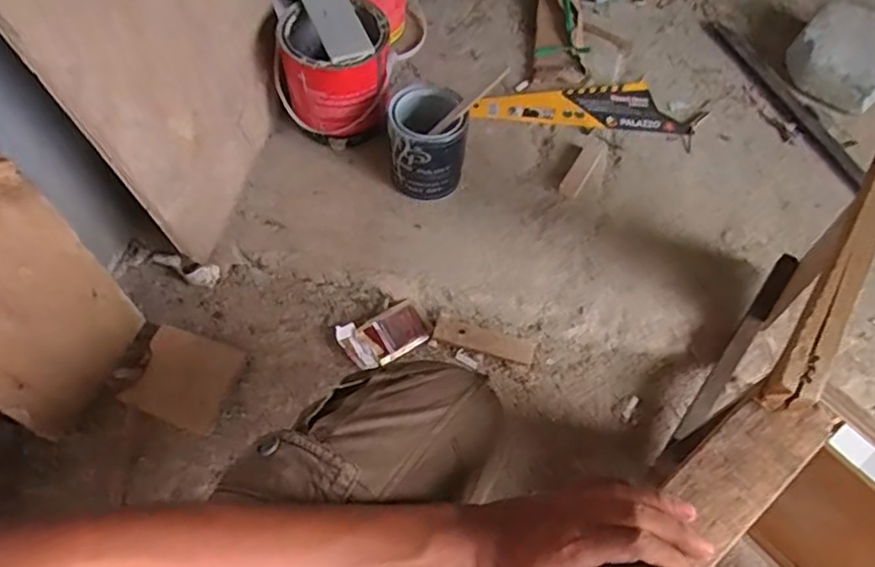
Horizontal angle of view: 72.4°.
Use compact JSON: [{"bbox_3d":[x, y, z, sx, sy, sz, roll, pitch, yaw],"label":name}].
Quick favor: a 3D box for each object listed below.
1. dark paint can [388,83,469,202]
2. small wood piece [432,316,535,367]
[{"bbox_3d":[-0.015,-0.202,0.859,0.107,0.120,0.114,3,60,-2],"label":"dark paint can"},{"bbox_3d":[0.062,0.078,0.797,0.131,0.020,0.038,16,63,7],"label":"small wood piece"}]

